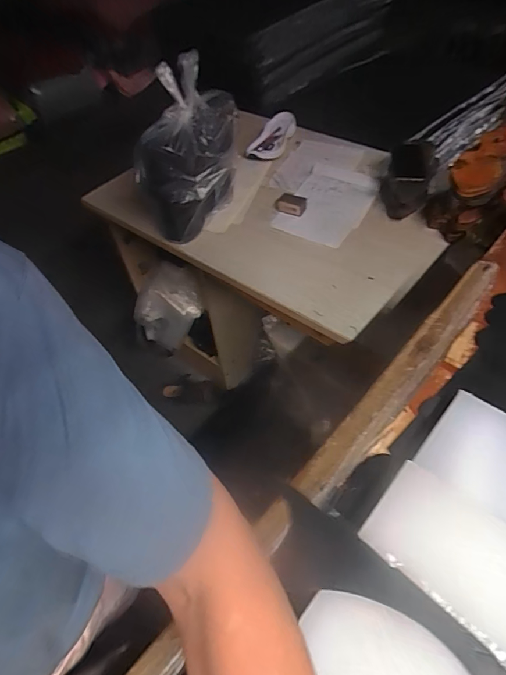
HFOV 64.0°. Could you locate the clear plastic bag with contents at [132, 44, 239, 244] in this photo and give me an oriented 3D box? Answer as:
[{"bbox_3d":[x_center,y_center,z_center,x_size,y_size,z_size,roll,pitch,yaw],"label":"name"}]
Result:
[{"bbox_3d":[-0.142,-0.411,0.924,0.201,0.324,0.211,2,50,7],"label":"clear plastic bag with contents"}]

